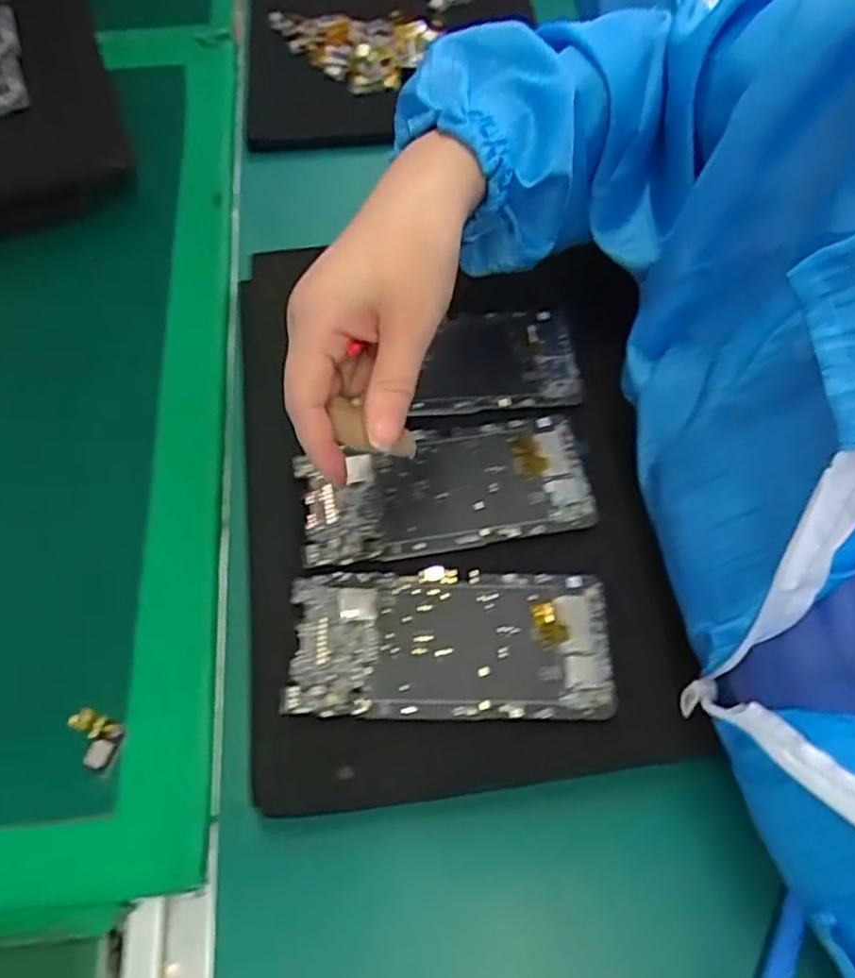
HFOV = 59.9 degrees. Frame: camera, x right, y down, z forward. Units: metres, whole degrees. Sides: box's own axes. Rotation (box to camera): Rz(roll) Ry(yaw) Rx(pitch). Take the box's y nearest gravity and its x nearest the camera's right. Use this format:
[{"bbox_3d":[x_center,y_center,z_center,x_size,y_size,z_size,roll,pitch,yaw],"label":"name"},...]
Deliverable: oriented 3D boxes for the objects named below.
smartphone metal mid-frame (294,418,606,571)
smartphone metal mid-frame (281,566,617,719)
[{"bbox_3d":[0.009,-0.002,0.409,0.155,0.006,0.072,-9,63,-2],"label":"smartphone metal mid-frame"},{"bbox_3d":[0.011,0.075,0.367,0.154,0.005,0.071,0,63,2],"label":"smartphone metal mid-frame"}]

